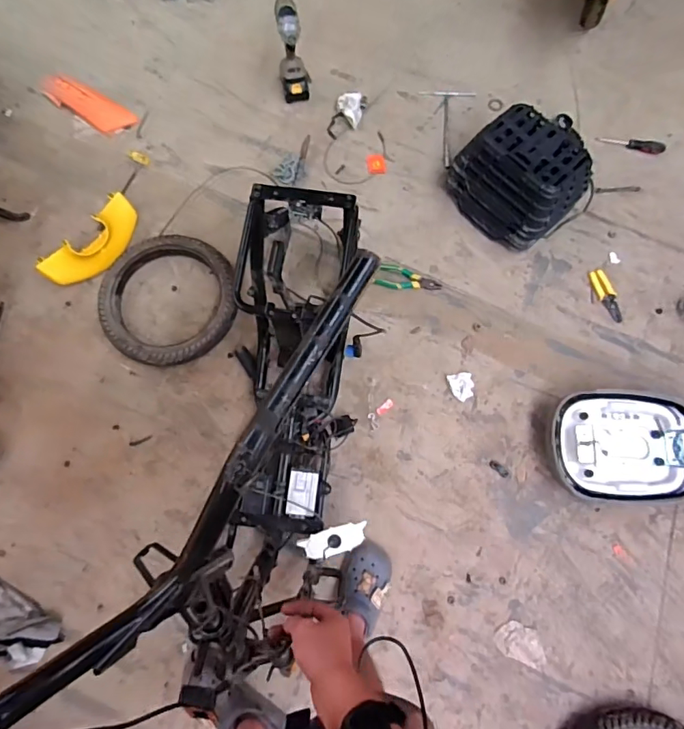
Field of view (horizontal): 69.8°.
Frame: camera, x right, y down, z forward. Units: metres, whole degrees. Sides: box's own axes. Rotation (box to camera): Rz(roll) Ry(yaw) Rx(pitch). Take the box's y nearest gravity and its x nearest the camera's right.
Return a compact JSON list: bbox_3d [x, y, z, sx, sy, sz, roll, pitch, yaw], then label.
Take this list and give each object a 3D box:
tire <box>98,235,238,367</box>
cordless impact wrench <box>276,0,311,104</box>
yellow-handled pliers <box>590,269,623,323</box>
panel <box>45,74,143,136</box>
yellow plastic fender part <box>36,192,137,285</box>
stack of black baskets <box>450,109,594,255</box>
[{"bbox_3d":[-0.465,-0.180,1.324,0.349,0.068,0.372,0,76,-2],"label":"tire"},{"bbox_3d":[-0.143,-0.915,1.444,0.091,0.237,0.135,-6,76,-3],"label":"cordless impact wrench"},{"bbox_3d":[0.750,-0.194,1.382,0.050,0.011,0.158,-16,77,-6],"label":"yellow-handled pliers"},{"bbox_3d":[-0.781,-0.800,1.511,0.300,0.025,0.095,30,91,0],"label":"panel"},{"bbox_3d":[-0.665,-0.319,1.332,0.110,0.107,0.296,40,77,10],"label":"yellow plastic fender part"},{"bbox_3d":[0.493,-0.512,1.355,0.263,0.221,0.317,-42,79,-11],"label":"stack of black baskets"}]

